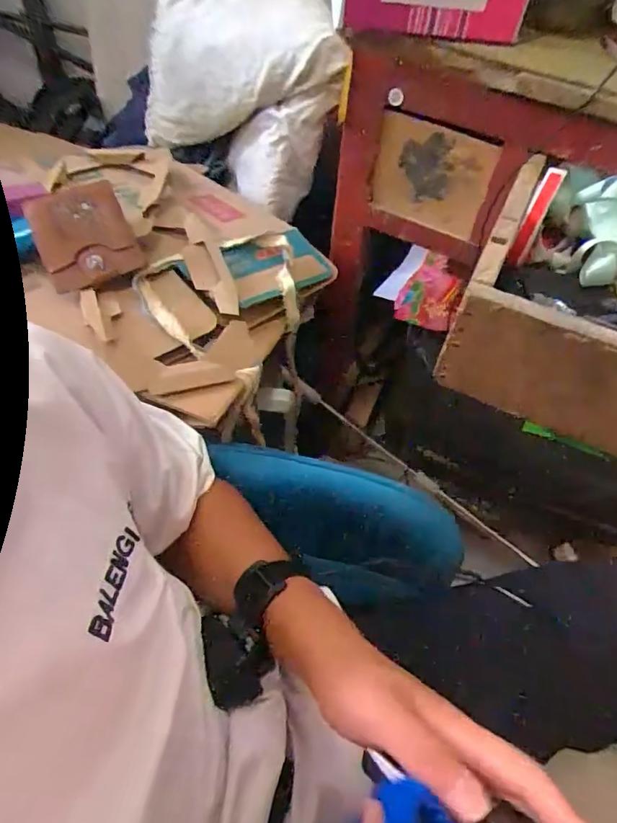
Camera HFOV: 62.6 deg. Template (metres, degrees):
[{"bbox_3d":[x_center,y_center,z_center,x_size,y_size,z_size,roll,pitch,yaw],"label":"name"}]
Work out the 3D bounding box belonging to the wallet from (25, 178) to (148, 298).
[{"bbox_3d":[-0.235,-0.183,0.531,0.093,0.008,0.098,-23,96,-11],"label":"wallet"}]

